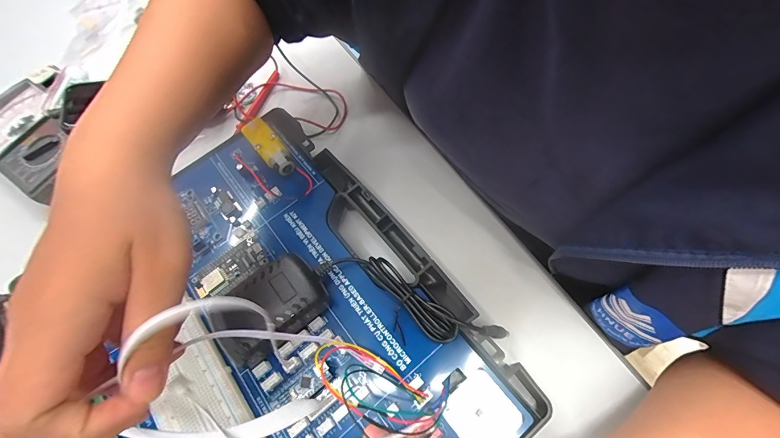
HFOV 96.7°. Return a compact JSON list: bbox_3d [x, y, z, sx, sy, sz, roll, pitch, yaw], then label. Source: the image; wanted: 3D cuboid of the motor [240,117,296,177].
[{"bbox_3d":[-0.113,-0.067,0.320,0.023,0.018,0.062,-41,69,-12],"label":"motor"}]

